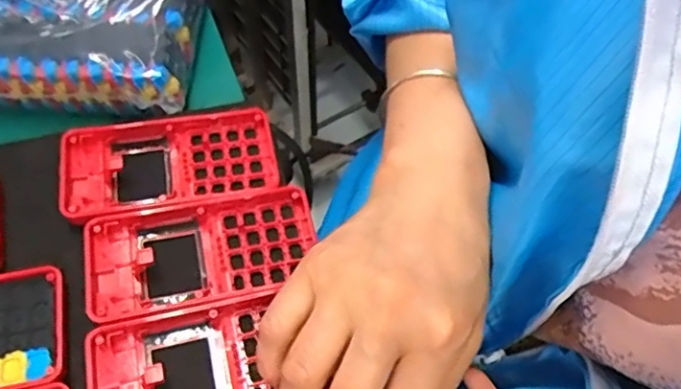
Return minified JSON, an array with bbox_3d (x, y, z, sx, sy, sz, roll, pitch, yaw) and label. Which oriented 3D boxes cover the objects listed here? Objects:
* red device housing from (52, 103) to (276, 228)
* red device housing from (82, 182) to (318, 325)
[{"bbox_3d":[-0.101,-0.018,0.361,0.125,0.018,0.068,-13,60,-11],"label":"red device housing"},{"bbox_3d":[-0.075,0.033,0.331,0.124,0.017,0.062,-10,59,-9],"label":"red device housing"}]

